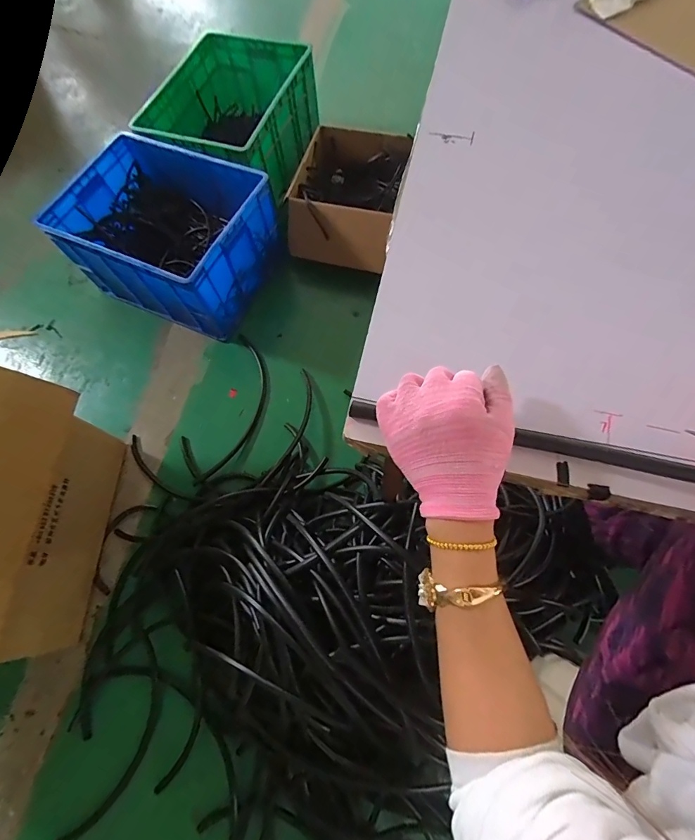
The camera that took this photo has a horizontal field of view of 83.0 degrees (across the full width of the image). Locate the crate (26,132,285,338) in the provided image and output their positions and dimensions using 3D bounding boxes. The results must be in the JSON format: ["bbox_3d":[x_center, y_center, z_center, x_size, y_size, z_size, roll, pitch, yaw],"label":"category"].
[{"bbox_3d":[-0.527,-0.554,1.172,0.537,0.246,0.405,23,72,11],"label":"crate"}]

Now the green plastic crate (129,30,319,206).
[{"bbox_3d":[-0.388,-0.999,1.363,0.454,0.266,0.577,17,71,9],"label":"green plastic crate"}]

